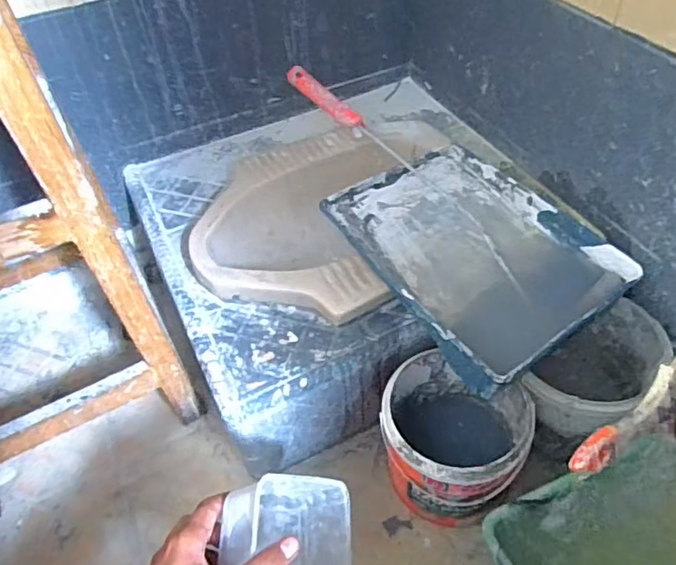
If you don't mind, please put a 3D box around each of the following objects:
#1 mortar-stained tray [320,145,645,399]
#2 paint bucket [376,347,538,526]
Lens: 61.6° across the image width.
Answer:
[{"bbox_3d":[0.182,-0.037,0.787,0.279,0.082,0.351,-30,52,-22],"label":"mortar-stained tray"},{"bbox_3d":[0.153,0.218,0.770,0.180,0.185,0.172,-2,47,2],"label":"paint bucket"}]

